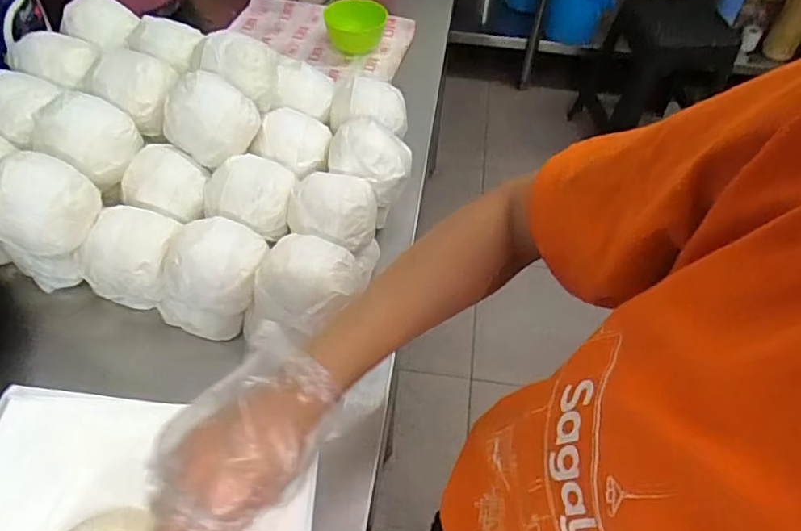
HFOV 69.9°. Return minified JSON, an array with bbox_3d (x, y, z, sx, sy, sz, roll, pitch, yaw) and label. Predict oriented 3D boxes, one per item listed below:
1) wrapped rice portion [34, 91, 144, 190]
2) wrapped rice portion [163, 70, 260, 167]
[{"bbox_3d":[-0.287,-0.120,0.533,0.075,0.054,0.074,2,52,-2],"label":"wrapped rice portion"},{"bbox_3d":[-0.187,-0.146,0.565,0.091,0.061,0.075,-15,55,-14],"label":"wrapped rice portion"}]

